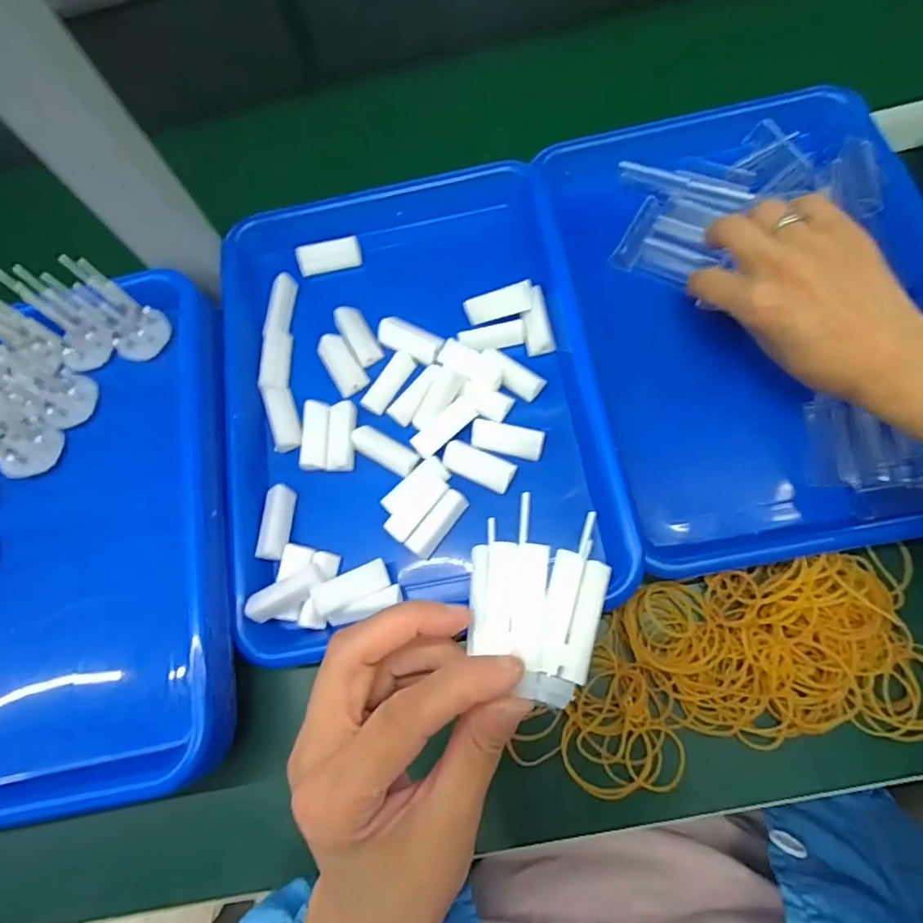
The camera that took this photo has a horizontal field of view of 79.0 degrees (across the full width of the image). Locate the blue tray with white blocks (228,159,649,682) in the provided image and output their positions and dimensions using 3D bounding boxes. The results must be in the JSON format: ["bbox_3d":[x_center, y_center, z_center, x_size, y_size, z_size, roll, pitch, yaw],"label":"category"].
[{"bbox_3d":[-0.038,-0.050,0.392,0.244,0.040,0.330,-11,69,3],"label":"blue tray with white blocks"}]

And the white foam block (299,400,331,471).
[{"bbox_3d":[-0.100,-0.017,0.386,0.017,0.017,0.047,-2,70,7],"label":"white foam block"}]

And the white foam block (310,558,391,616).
[{"bbox_3d":[-0.067,0.076,0.340,0.046,0.009,0.018,-22,91,-18],"label":"white foam block"}]

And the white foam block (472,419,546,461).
[{"bbox_3d":[0.030,-0.015,0.368,0.046,0.010,0.019,12,72,11],"label":"white foam block"}]

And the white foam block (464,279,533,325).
[{"bbox_3d":[0.027,-0.111,0.397,0.048,0.010,0.019,-14,71,16],"label":"white foam block"}]

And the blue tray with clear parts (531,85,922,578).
[{"bbox_3d":[0.197,-0.104,0.383,0.242,0.059,0.336,-12,69,3],"label":"blue tray with clear parts"}]

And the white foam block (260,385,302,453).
[{"bbox_3d":[-0.127,-0.029,0.397,0.021,0.013,0.047,-6,67,-32],"label":"white foam block"}]

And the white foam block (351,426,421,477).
[{"bbox_3d":[-0.052,-0.008,0.381,0.049,0.010,0.018,30,77,16],"label":"white foam block"}]

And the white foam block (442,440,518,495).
[{"bbox_3d":[0.011,0.003,0.368,0.047,0.009,0.022,22,75,14],"label":"white foam block"}]

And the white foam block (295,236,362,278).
[{"bbox_3d":[-0.102,-0.159,0.434,0.048,0.023,0.011,-17,31,-4],"label":"white foam block"}]

